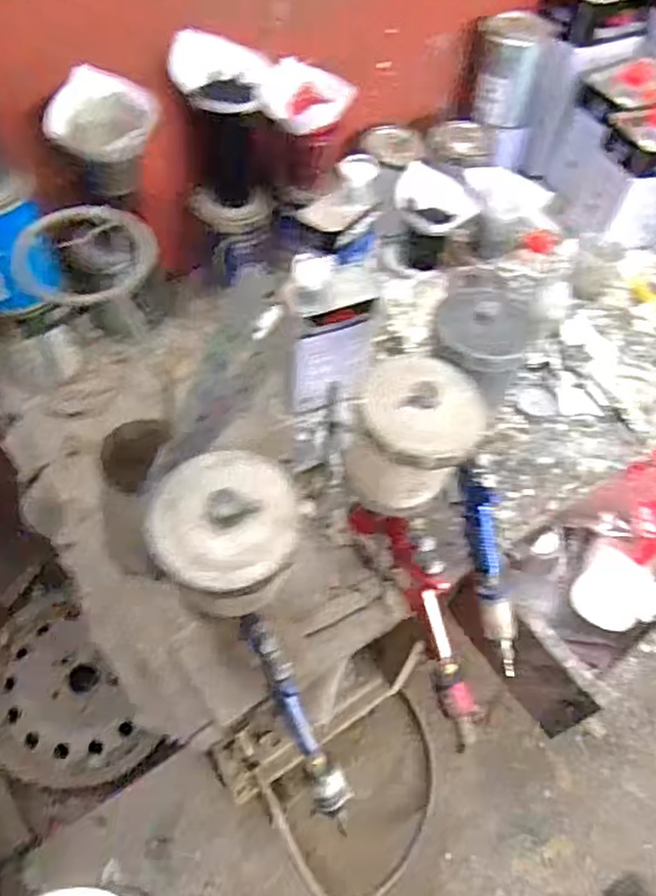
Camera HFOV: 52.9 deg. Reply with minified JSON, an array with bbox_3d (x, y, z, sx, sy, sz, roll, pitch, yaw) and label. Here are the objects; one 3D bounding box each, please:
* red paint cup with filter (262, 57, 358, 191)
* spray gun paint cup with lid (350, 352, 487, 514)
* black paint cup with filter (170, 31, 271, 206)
[{"bbox_3d":[-0.028,-0.438,0.898,0.117,0.135,0.103,1,55,-4],"label":"red paint cup with filter"},{"bbox_3d":[0.071,-0.011,0.537,0.097,0.092,0.082,8,54,1],"label":"spray gun paint cup with lid"},{"bbox_3d":[-0.132,-0.422,0.850,0.108,0.194,0.086,1,55,-4],"label":"black paint cup with filter"}]

